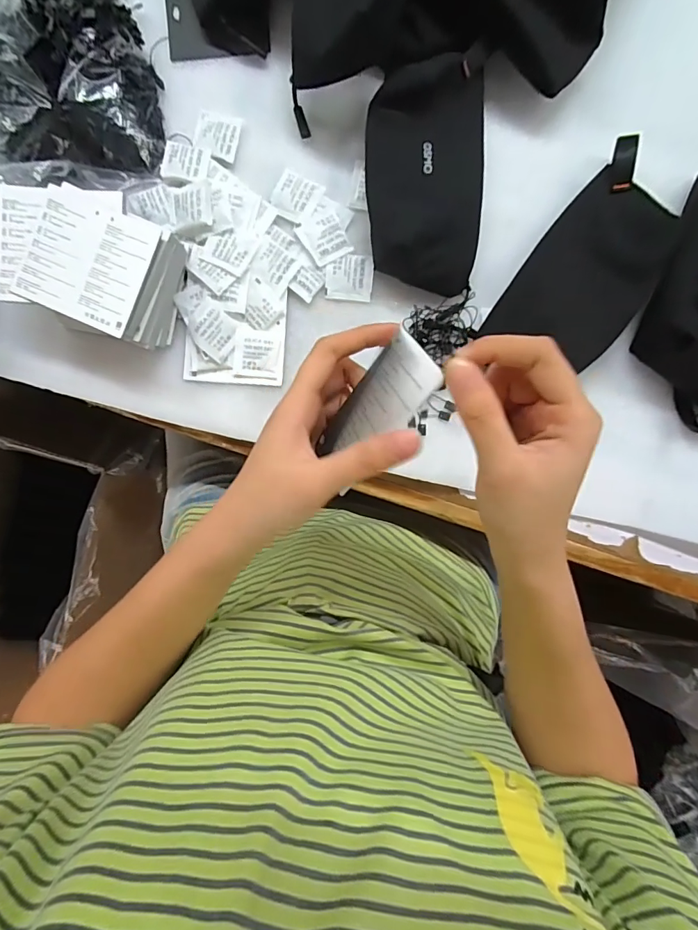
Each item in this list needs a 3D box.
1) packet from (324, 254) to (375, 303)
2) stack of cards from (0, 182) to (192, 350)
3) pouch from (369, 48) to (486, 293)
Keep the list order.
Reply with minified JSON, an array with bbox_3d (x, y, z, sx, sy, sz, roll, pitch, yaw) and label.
[{"bbox_3d":[0.000,-0.167,0.392,0.041,0.004,0.038,5,93,1],"label":"packet"},{"bbox_3d":[-0.218,-0.167,0.366,0.139,0.041,0.109,15,93,0],"label":"stack of cards"},{"bbox_3d":[0.064,-0.241,0.359,0.099,0.055,0.190,2,93,1],"label":"pouch"}]

